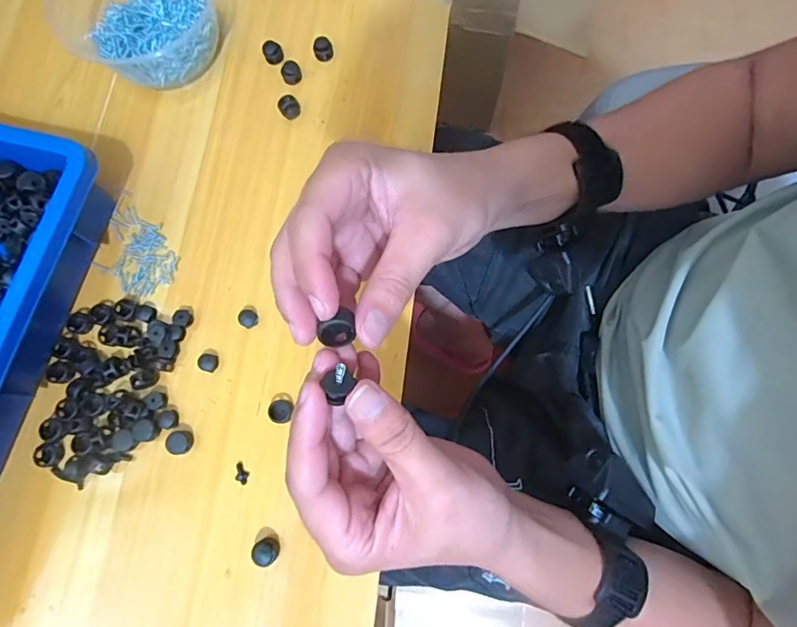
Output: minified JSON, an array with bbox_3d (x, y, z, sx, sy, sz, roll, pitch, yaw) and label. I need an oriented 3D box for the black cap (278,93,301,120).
[{"bbox_3d":[-0.094,-0.177,0.398,0.016,0.011,0.018,-37,78,-8],"label":"black cap"}]

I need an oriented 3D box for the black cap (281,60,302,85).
[{"bbox_3d":[-0.094,-0.211,0.406,0.017,0.009,0.017,-18,76,-3],"label":"black cap"}]

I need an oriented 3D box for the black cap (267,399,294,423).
[{"bbox_3d":[-0.087,0.072,0.343,0.017,0.008,0.017,0,76,1],"label":"black cap"}]

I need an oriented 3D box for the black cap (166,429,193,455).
[{"bbox_3d":[-0.161,0.095,0.342,0.016,0.010,0.017,0,76,1],"label":"black cap"}]

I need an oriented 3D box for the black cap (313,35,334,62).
[{"bbox_3d":[-0.067,-0.234,0.410,0.018,0.012,0.017,0,76,1],"label":"black cap"}]

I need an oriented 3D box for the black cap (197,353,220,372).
[{"bbox_3d":[-0.145,0.037,0.355,0.013,0.008,0.013,0,76,1],"label":"black cap"}]

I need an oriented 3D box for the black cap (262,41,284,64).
[{"bbox_3d":[-0.111,-0.232,0.410,0.017,0.012,0.017,-23,77,-5],"label":"black cap"}]

